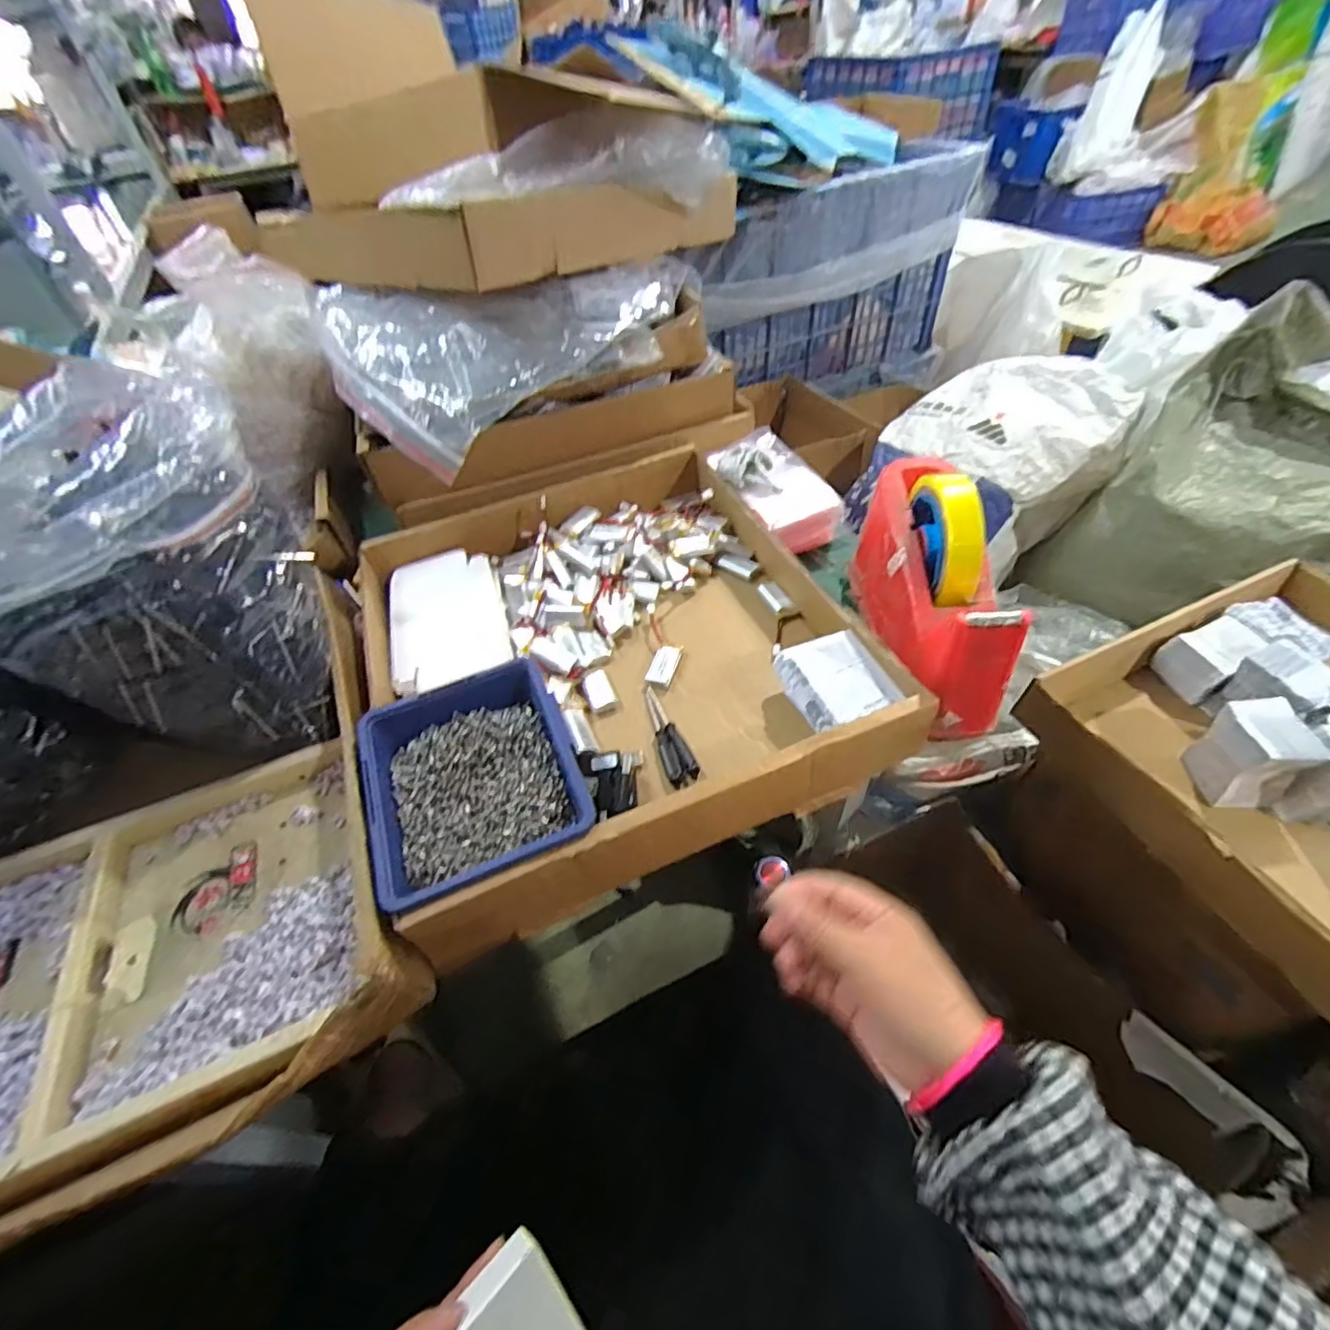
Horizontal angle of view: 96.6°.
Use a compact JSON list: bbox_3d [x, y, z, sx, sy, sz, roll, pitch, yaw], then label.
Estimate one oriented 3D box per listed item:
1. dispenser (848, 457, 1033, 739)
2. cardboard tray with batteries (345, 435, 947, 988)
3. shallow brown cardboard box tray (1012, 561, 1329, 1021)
[{"bbox_3d":[0.187,-0.063,0.427,0.062,0.108,0.201,-4,49,2],"label":"dispenser"},{"bbox_3d":[-0.048,-0.025,0.476,0.362,0.062,0.388,-21,50,-12],"label":"cardboard tray with batteries"},{"bbox_3d":[0.593,0.094,0.508,0.392,0.086,0.365,-23,50,-13],"label":"shallow brown cardboard box tray"}]

